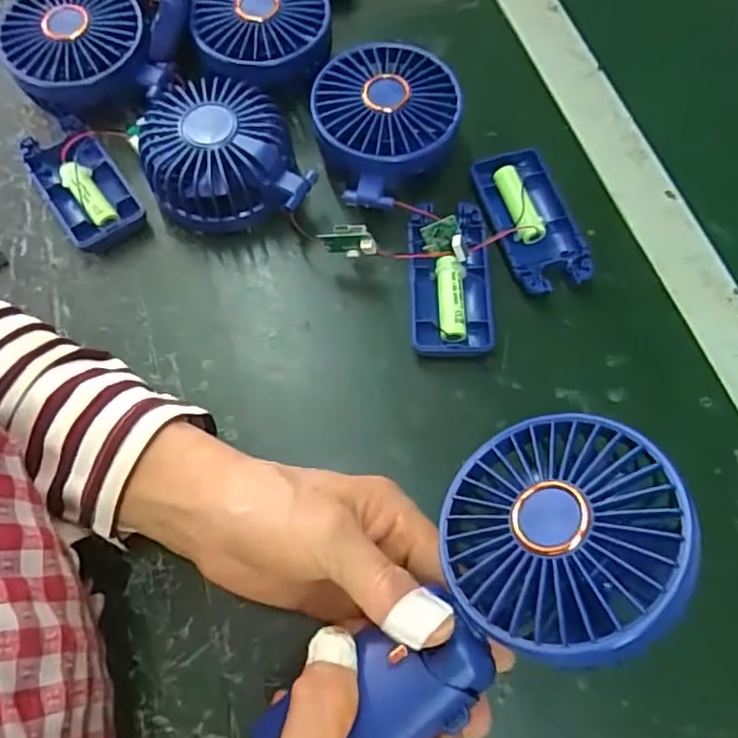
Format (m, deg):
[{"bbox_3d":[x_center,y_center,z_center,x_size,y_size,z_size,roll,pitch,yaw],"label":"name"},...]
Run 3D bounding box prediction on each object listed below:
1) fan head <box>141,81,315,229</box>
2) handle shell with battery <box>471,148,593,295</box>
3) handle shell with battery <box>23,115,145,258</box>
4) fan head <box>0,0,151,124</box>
[{"bbox_3d":[-0.085,-0.126,0.363,0.096,0.048,0.082,-6,70,-3],"label":"fan head"},{"bbox_3d":[0.096,-0.088,0.363,0.046,0.017,0.093,-14,70,-5],"label":"handle shell with battery"},{"bbox_3d":[-0.178,-0.114,0.375,0.045,0.019,0.096,-33,73,-12],"label":"handle shell with battery"},{"bbox_3d":[-0.187,-0.206,0.393,0.086,0.049,0.082,0,69,0],"label":"fan head"}]

